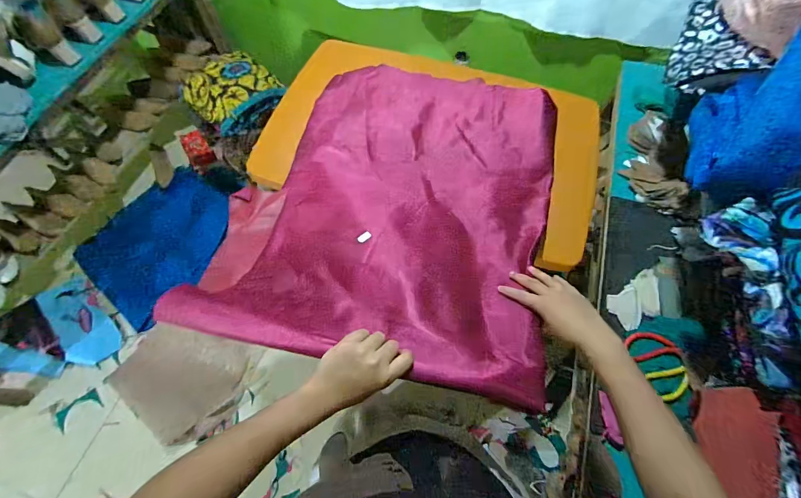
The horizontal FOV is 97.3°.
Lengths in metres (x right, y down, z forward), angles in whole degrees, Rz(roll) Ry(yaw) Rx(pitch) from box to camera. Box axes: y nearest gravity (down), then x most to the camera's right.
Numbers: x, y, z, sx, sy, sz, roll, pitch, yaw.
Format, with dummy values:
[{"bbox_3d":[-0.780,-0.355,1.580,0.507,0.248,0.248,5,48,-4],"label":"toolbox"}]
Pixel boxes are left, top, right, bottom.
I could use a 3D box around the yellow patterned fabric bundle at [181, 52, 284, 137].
[{"bbox_3d":[-0.526,-0.502,1.133,0.237,0.117,0.247,0,67,0],"label":"yellow patterned fabric bundle"}]

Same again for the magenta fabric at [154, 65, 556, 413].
[{"bbox_3d":[0.003,-0.126,0.638,0.534,0.205,0.679,18,68,8],"label":"magenta fabric"}]

